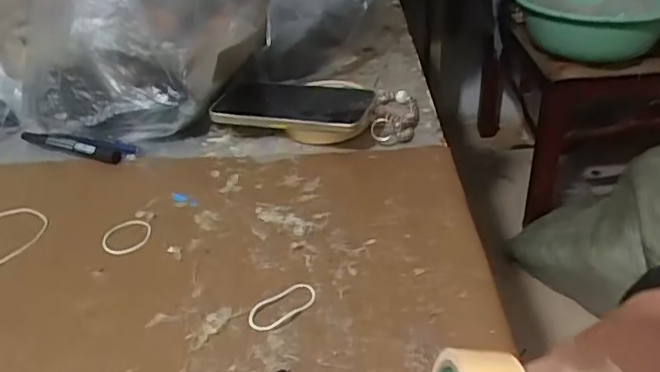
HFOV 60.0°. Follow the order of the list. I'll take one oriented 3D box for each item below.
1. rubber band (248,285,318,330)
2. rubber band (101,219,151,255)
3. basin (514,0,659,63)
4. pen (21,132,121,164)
[{"bbox_3d":[-0.032,0.083,0.393,0.050,0.004,0.022,-29,49,-28],"label":"rubber band"},{"bbox_3d":[-0.167,0.040,0.468,0.039,0.004,0.039,-6,35,-2],"label":"rubber band"},{"bbox_3d":[0.539,-0.358,1.165,0.304,0.116,0.309,-3,35,2],"label":"basin"},{"bbox_3d":[-0.265,-0.041,0.580,0.140,0.017,0.012,12,39,22],"label":"pen"}]

